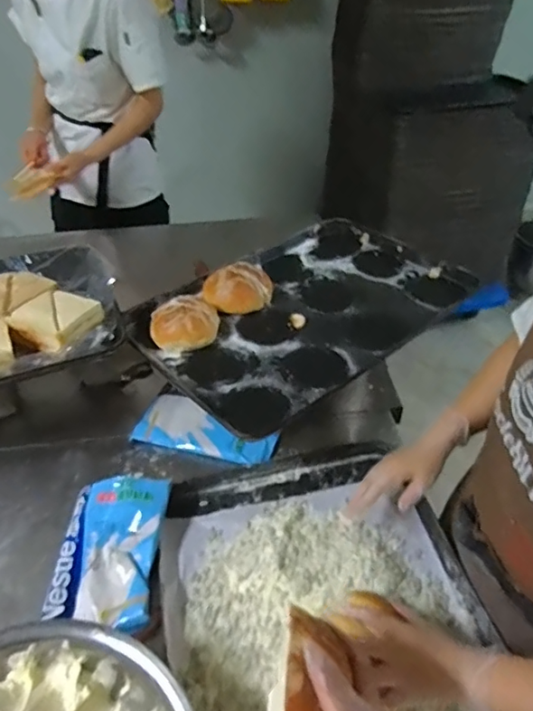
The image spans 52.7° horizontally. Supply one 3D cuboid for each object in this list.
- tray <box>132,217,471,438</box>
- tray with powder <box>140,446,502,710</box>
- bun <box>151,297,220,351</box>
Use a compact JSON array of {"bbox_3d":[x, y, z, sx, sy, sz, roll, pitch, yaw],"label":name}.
[{"bbox_3d":[0.075,-0.093,1.018,0.606,0.040,0.405,-33,49,-32],"label":"tray"},{"bbox_3d":[0.079,0.381,0.663,0.425,0.040,0.603,-11,41,-11],"label":"tray with powder"},{"bbox_3d":[-0.145,-0.063,0.942,0.119,0.050,0.112,-8,40,-8],"label":"bun"}]

